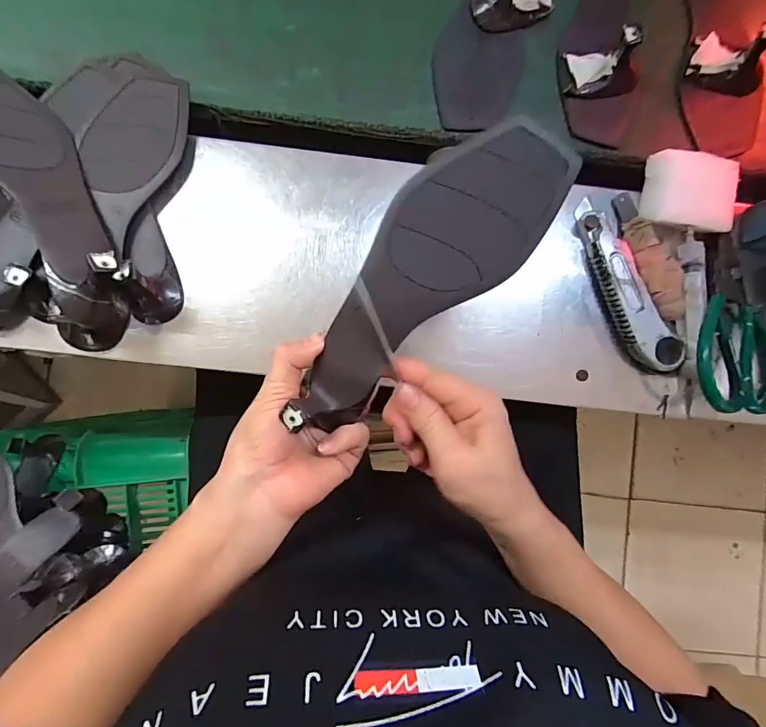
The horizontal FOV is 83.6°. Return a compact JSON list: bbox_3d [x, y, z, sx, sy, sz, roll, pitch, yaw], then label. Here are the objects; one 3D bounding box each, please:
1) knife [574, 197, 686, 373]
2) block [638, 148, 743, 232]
[{"bbox_3d":[0.212,-0.068,0.382,0.037,0.029,0.161,-26,88,-3],"label":"knife"},{"bbox_3d":[0.272,-0.151,0.380,0.070,0.028,0.061,12,87,-1],"label":"block"}]

